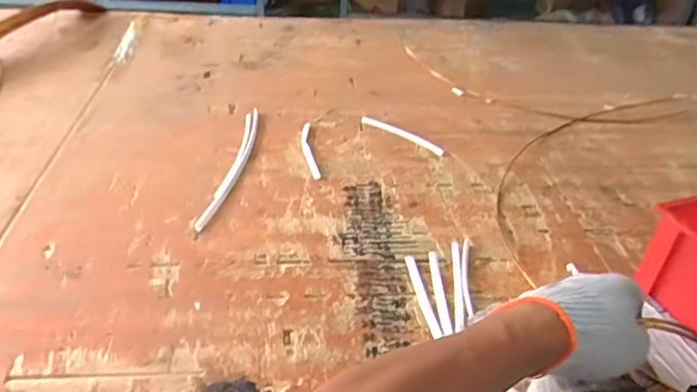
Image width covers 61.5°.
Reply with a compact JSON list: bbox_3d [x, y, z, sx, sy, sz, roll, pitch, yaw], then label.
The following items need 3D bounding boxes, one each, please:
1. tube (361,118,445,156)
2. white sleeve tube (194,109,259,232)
[{"bbox_3d":[0.094,-0.107,1.014,0.171,0.006,0.026,27,40,30],"label":"tube"},{"bbox_3d":[-0.173,-0.052,0.902,0.030,0.010,0.328,4,36,2],"label":"white sleeve tube"}]

